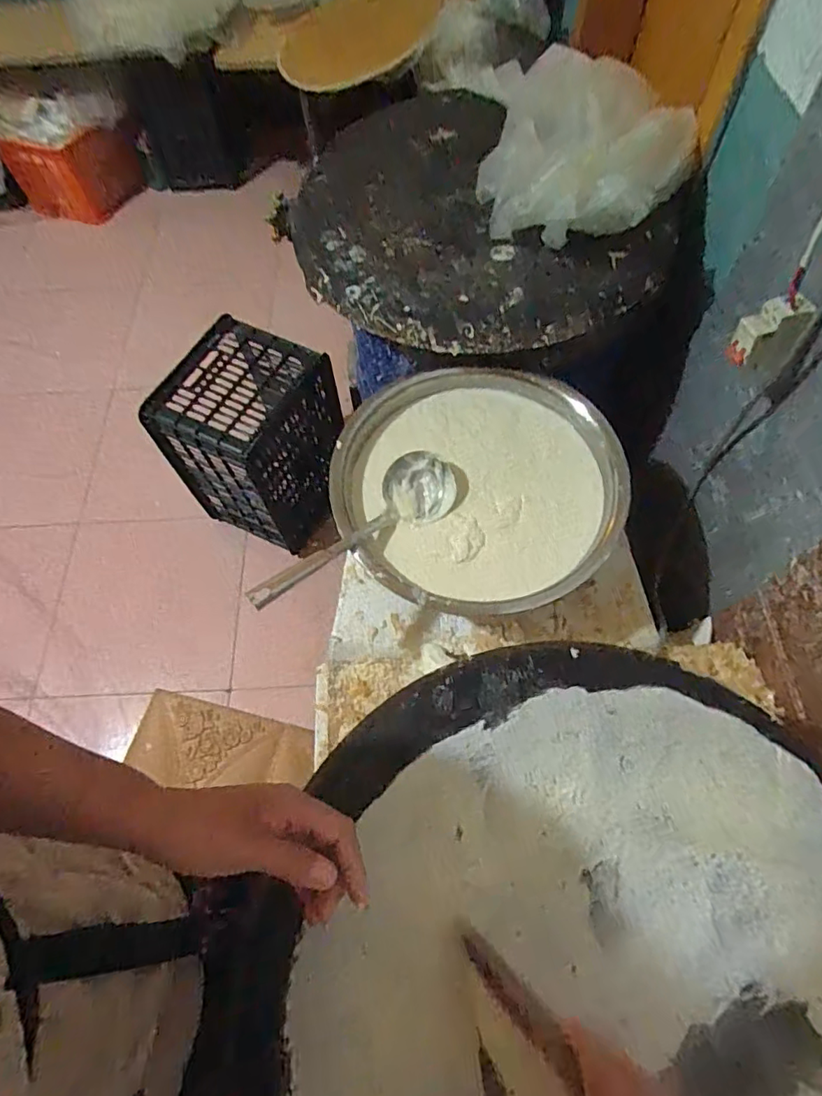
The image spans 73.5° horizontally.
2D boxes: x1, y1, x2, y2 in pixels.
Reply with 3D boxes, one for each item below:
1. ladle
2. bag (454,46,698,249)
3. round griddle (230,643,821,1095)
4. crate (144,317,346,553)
[{"bbox_3d":[-0.055,-0.037,0.768,0.104,0.062,0.303,41,57,19],"label":"ladle"},{"bbox_3d":[0.270,-0.637,0.851,0.326,0.131,0.337,27,69,14],"label":"bag"},{"bbox_3d":[0.137,0.321,0.404,0.514,0.033,0.493,-1,65,2],"label":"round griddle"},{"bbox_3d":[-0.365,-0.259,1.376,0.342,0.467,0.315,17,67,10],"label":"crate"}]

